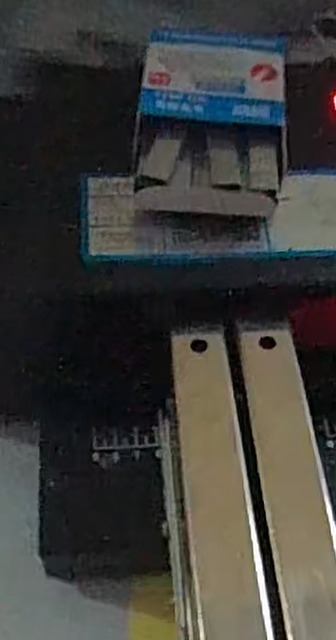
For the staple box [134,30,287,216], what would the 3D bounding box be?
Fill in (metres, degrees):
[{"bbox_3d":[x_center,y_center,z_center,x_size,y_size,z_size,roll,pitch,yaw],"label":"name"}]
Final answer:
[{"bbox_3d":[0.021,-0.097,0.374,0.067,0.022,0.101,5,54,-1],"label":"staple box"}]

